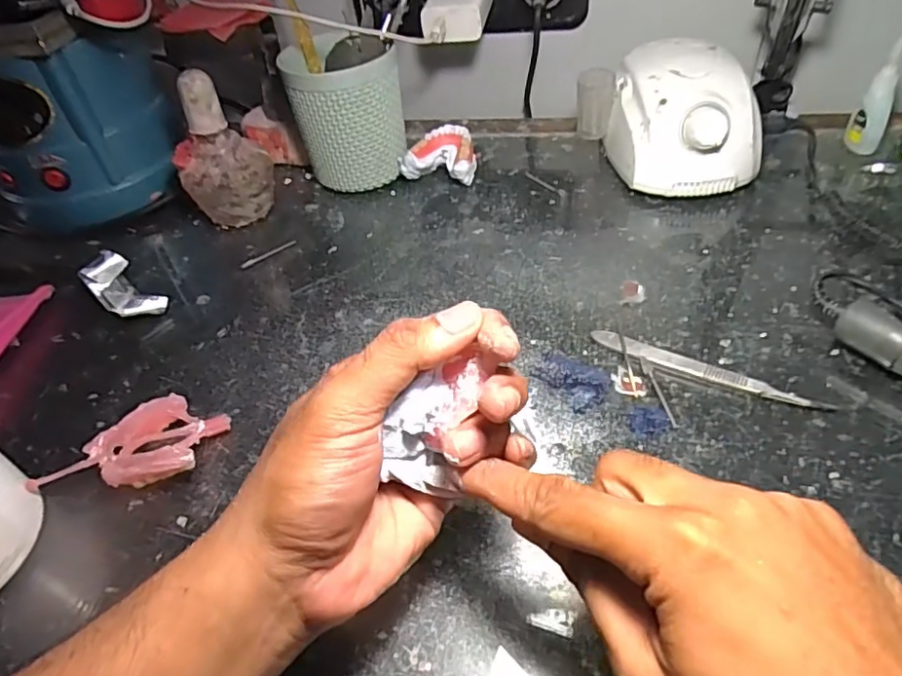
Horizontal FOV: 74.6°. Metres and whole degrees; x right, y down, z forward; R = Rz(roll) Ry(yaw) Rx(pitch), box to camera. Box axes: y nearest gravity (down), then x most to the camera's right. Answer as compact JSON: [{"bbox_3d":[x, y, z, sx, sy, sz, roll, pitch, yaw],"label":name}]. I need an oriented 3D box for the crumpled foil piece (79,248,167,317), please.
[{"bbox_3d":[-0.245,-0.037,0.441,0.071,0.028,0.033,30,56,32],"label":"crumpled foil piece"}]

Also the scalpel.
[{"bbox_3d":[0.149,0.018,0.350,0.133,0.005,0.015,19,51,25],"label":"scalpel"}]

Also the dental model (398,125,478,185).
[{"bbox_3d":[-0.008,-0.161,0.528,0.062,0.035,0.051,8,47,16],"label":"dental model"}]

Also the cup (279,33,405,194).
[{"bbox_3d":[-0.087,-0.192,0.514,0.091,0.113,0.083,-4,45,4],"label":"cup"}]

